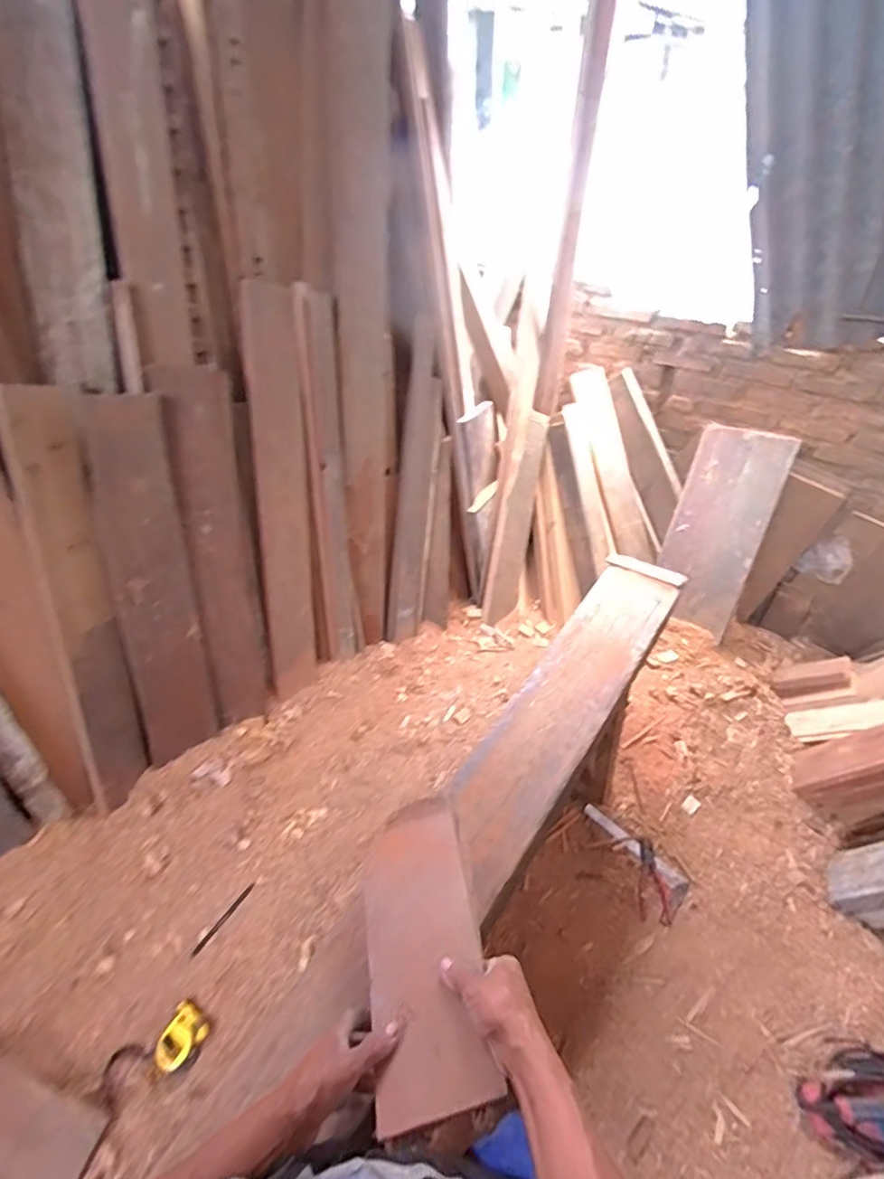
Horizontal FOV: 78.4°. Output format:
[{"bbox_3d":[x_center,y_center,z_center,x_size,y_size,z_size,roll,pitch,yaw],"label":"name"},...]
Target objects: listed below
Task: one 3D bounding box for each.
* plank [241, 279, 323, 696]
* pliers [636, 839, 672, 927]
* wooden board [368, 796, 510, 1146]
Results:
[{"bbox_3d":[-0.364,-0.180,1.237,0.127,0.896,0.030,-18,26,-40],"label":"plank"},{"bbox_3d":[0.546,0.750,1.400,0.080,0.032,0.193,7,43,10],"label":"pliers"},{"bbox_3d":[-0.027,0.423,0.679,0.136,0.023,0.363,-21,32,3],"label":"wooden board"}]

